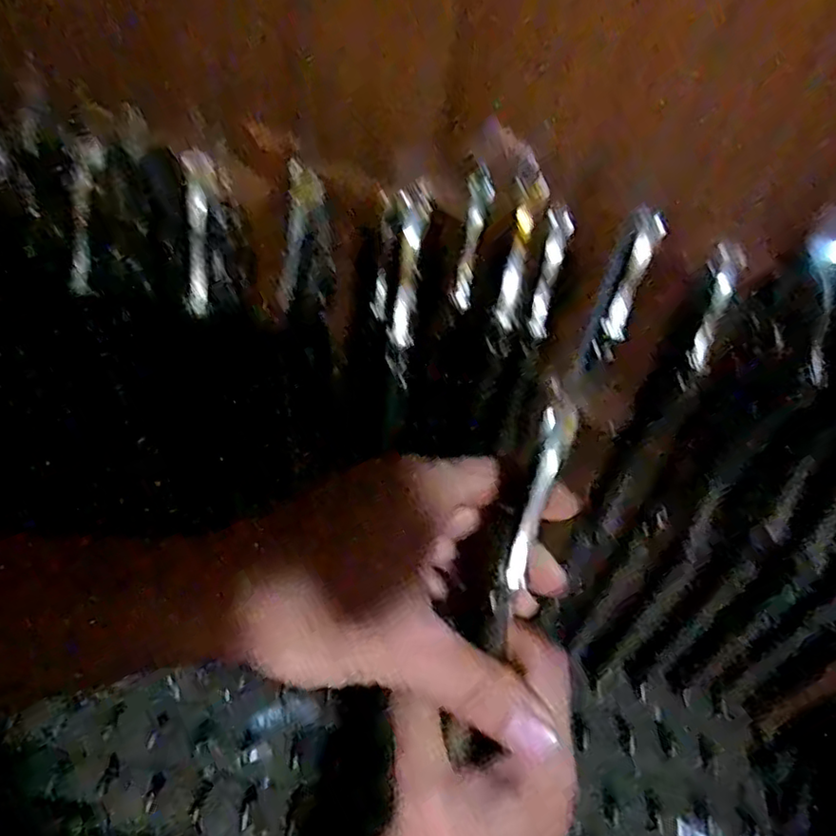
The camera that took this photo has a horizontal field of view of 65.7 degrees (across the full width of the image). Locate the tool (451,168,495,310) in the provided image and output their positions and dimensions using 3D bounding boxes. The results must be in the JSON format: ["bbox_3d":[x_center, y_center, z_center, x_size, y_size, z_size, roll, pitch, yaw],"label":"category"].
[{"bbox_3d":[0.027,-0.089,0.326,0.011,0.067,0.010,13,11,14],"label":"tool"}]

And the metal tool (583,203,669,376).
[{"bbox_3d":[0.104,-0.063,0.332,0.017,0.084,0.011,29,28,26],"label":"metal tool"}]

